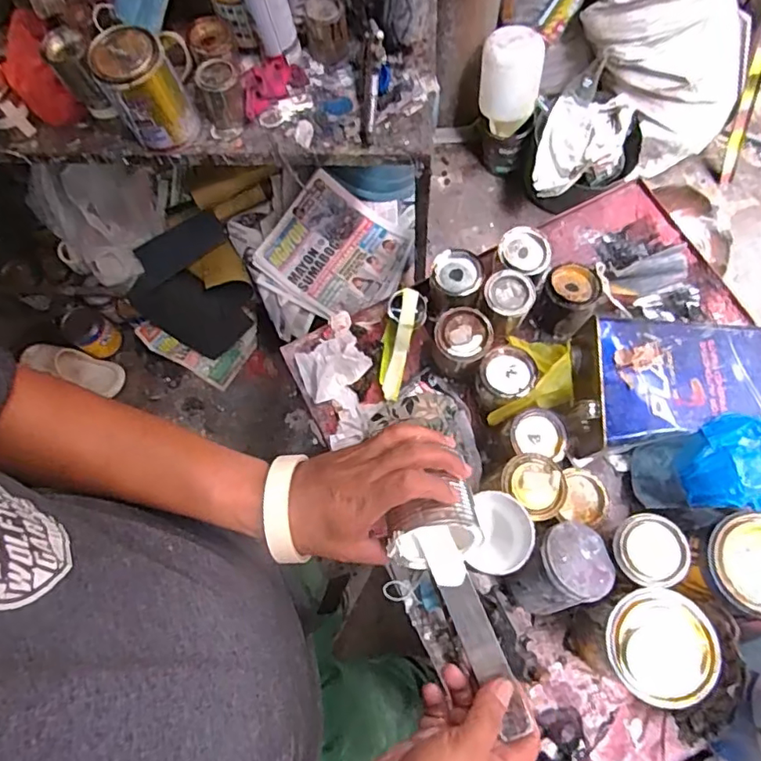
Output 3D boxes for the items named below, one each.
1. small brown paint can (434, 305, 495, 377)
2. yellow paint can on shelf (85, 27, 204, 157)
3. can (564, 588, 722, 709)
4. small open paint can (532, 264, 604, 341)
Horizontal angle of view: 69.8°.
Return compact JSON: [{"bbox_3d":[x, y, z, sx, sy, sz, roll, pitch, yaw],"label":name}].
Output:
[{"bbox_3d":[0.108,-0.052,0.725,0.072,0.066,0.072,-2,72,5],"label":"small brown paint can"},{"bbox_3d":[-0.345,-0.423,0.818,0.098,0.146,0.104,-2,72,5],"label":"yellow paint can on shelf"},{"bbox_3d":[0.274,0.280,0.593,0.098,0.149,0.099,-2,72,5],"label":"can"},{"bbox_3d":[0.252,-0.108,0.751,0.071,0.078,0.082,30,77,14],"label":"small open paint can"}]

